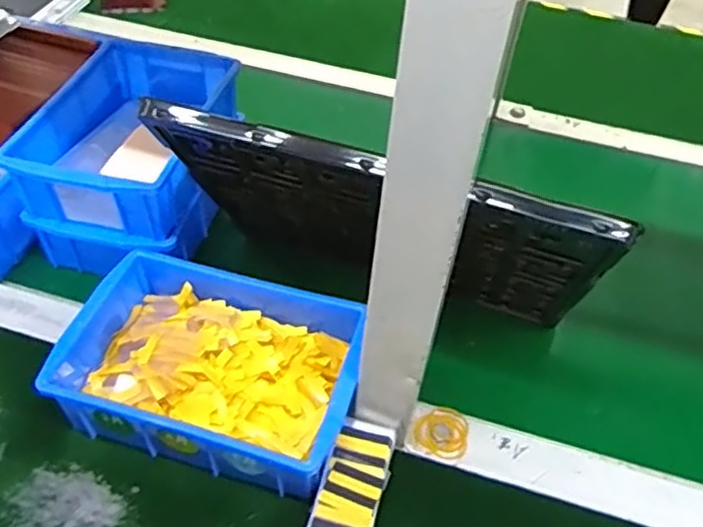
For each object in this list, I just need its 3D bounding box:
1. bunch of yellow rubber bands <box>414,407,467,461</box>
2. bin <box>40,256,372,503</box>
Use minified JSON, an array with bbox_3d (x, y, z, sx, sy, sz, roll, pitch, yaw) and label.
[{"bbox_3d":[0.067,0.124,0.482,0.038,0.007,0.041,14,47,9],"label":"bunch of yellow rubber bands"},{"bbox_3d":[-0.095,0.077,0.471,0.200,0.068,0.139,15,48,9],"label":"bin"}]

